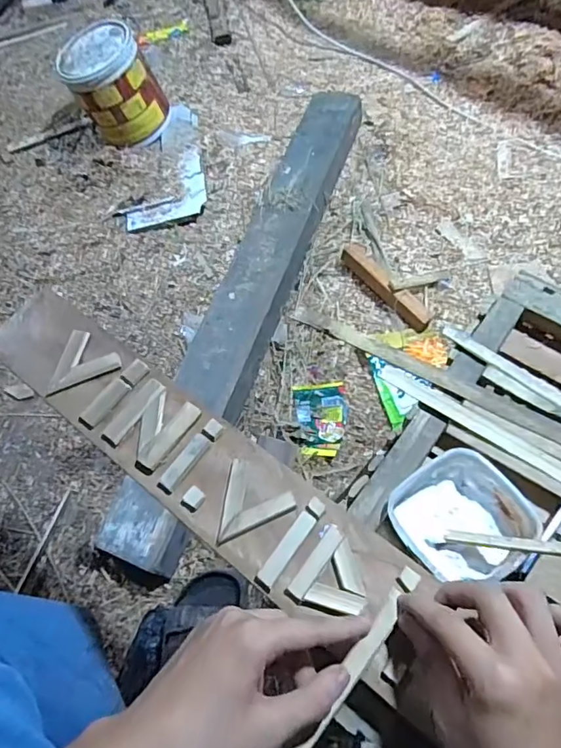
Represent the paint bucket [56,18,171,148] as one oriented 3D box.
[{"bbox_3d":[-0.370,-0.645,1.142,0.193,0.205,0.182,-2,63,3],"label":"paint bucket"}]

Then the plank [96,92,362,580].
[{"bbox_3d":[-0.041,-0.165,0.947,0.133,0.076,1.053,16,65,11],"label":"plank"}]

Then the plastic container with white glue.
[{"bbox_3d":[0.143,0.117,0.404,0.094,0.034,0.097,-31,66,-13],"label":"plastic container with white glue"}]

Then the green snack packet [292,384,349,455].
[{"bbox_3d":[0.065,0.074,0.848,0.089,0.022,0.121,3,63,5],"label":"green snack packet"}]

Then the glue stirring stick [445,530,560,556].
[{"bbox_3d":[0.180,0.126,0.371,0.113,0.010,0.009,-5,58,35],"label":"glue stirring stick"}]

